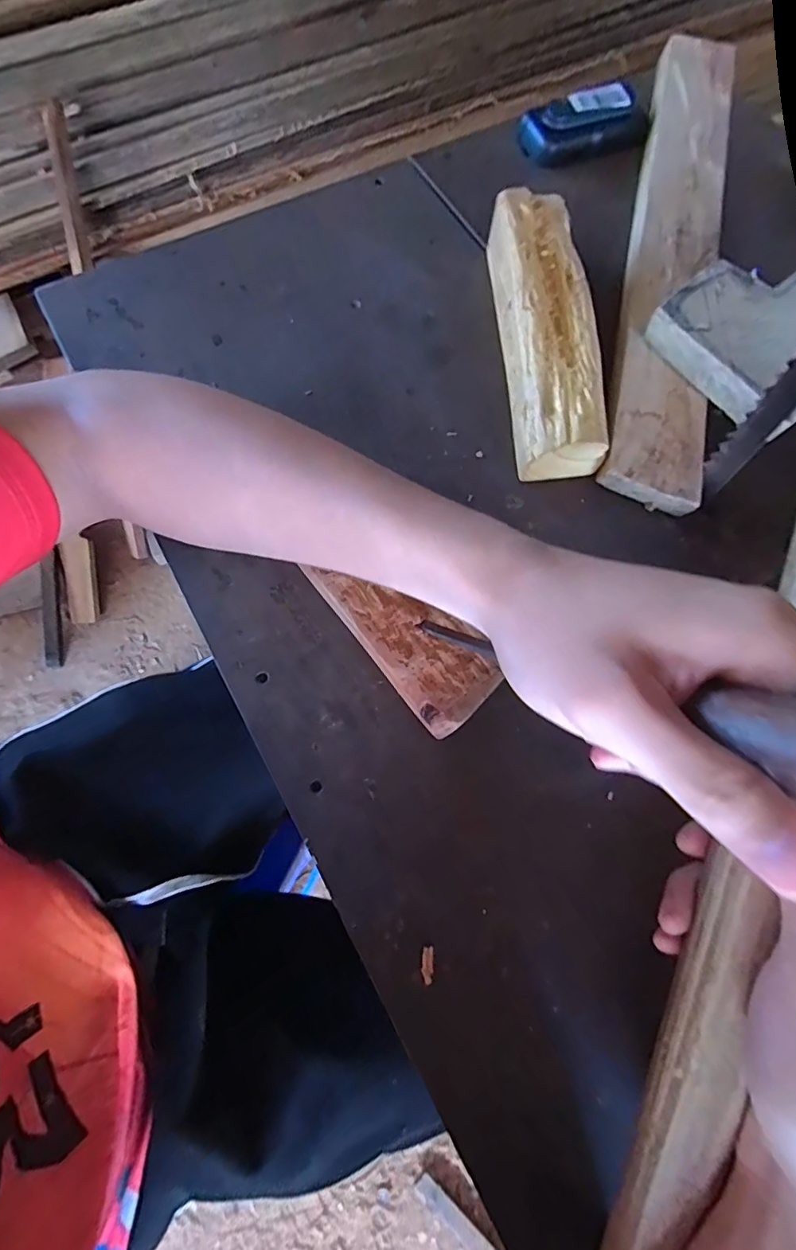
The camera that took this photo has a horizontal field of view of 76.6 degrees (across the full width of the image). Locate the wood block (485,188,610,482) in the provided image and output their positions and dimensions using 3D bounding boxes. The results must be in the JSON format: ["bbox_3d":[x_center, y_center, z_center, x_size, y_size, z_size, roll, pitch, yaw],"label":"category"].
[{"bbox_3d":[0.098,-0.202,0.350,0.058,0.052,0.206,-5,73,-4],"label":"wood block"}]

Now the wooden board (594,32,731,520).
[{"bbox_3d":[0.210,-0.291,0.380,0.062,0.026,0.465,13,72,2],"label":"wooden board"}]

